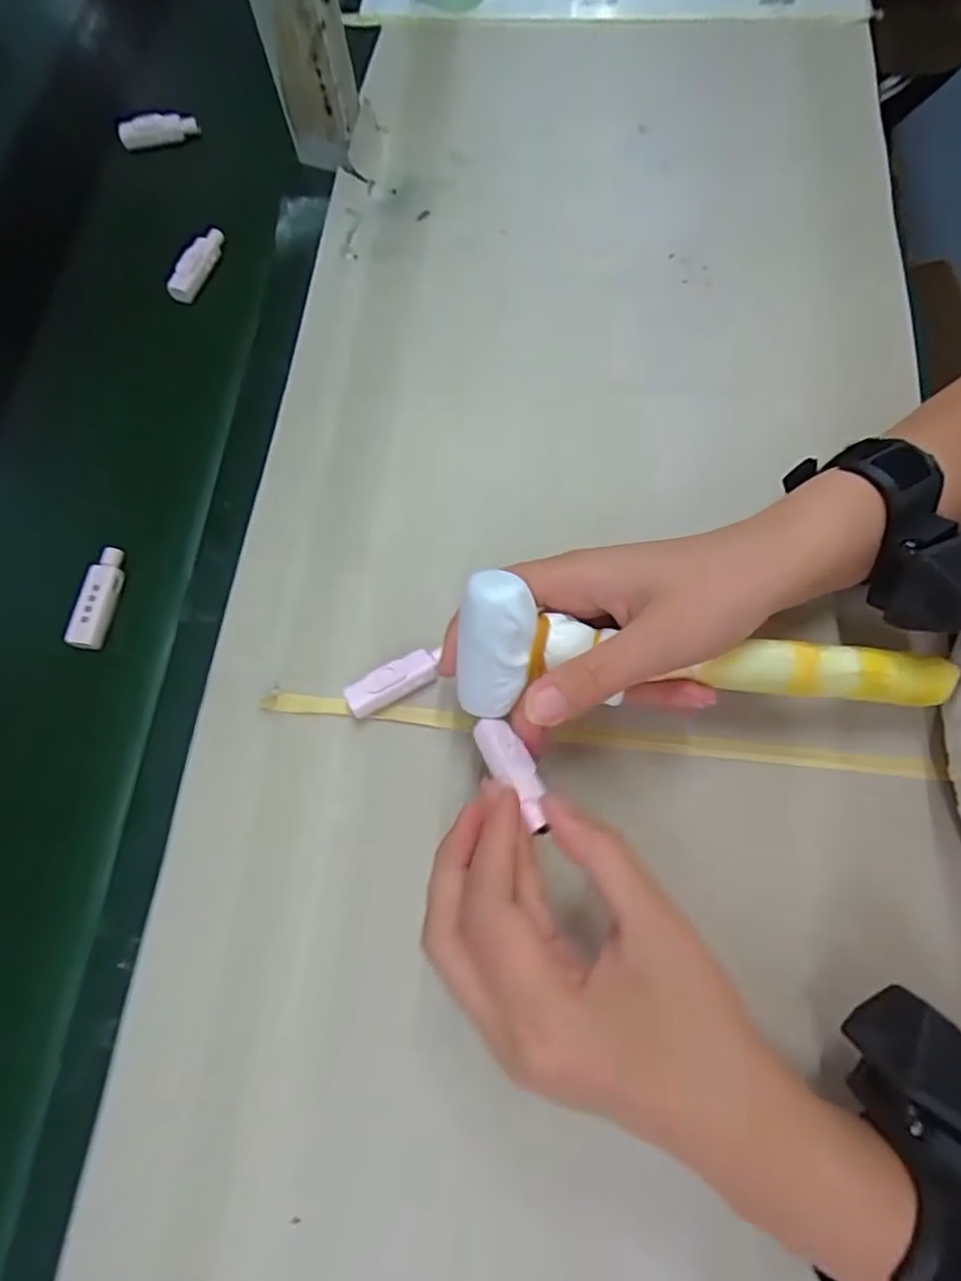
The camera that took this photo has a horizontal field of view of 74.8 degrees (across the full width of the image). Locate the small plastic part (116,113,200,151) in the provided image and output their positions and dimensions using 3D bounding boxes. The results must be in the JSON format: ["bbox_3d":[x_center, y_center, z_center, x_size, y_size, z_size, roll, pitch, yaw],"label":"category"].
[{"bbox_3d":[-0.244,-0.388,0.475,0.058,0.017,0.016,-16,69,-3],"label":"small plastic part"}]

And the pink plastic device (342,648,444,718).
[{"bbox_3d":[-0.043,0.021,0.317,0.049,0.014,0.019,-31,71,-9],"label":"pink plastic device"}]

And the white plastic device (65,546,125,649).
[{"bbox_3d":[-0.210,-0.024,0.345,0.017,0.011,0.057,8,70,6],"label":"white plastic device"}]

